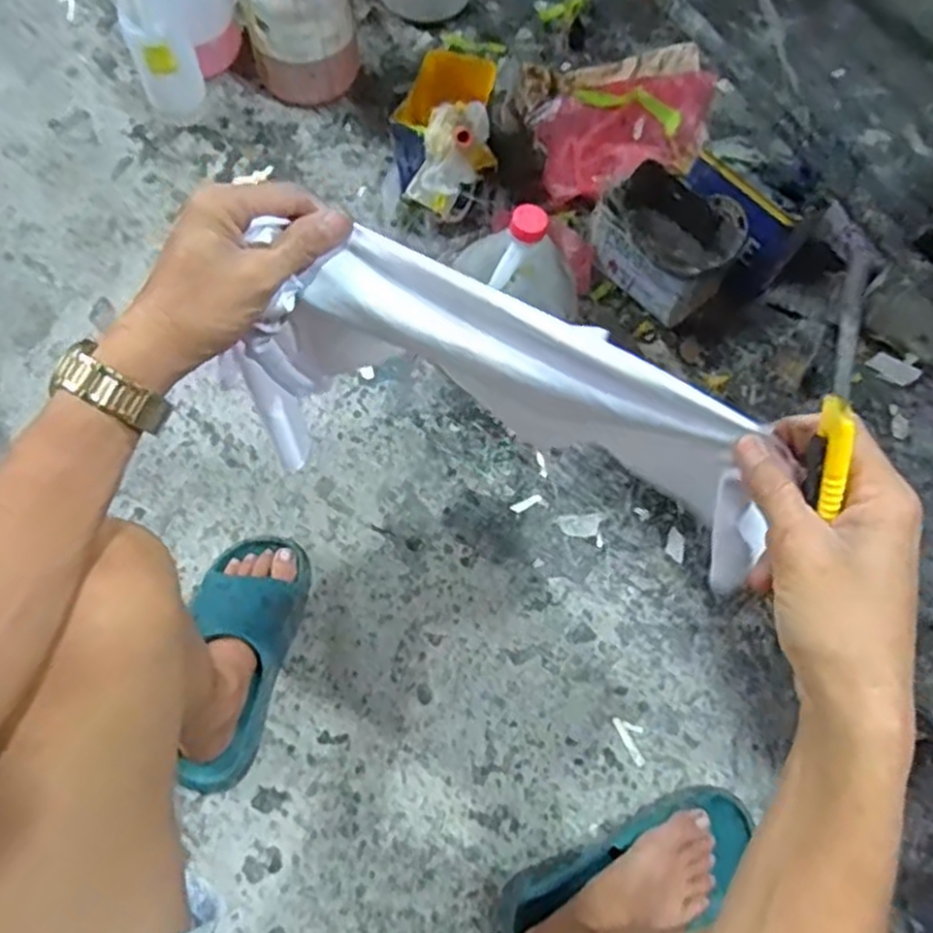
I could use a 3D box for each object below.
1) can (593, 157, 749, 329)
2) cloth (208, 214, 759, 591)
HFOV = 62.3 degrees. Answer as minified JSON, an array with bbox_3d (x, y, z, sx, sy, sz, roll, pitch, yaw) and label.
[{"bbox_3d":[0.268,-0.298,1.030,0.138,0.109,0.176,-42,76,-16],"label":"can"},{"bbox_3d":[0.014,-0.036,0.435,0.302,0.136,0.083,17,68,20],"label":"cloth"}]

